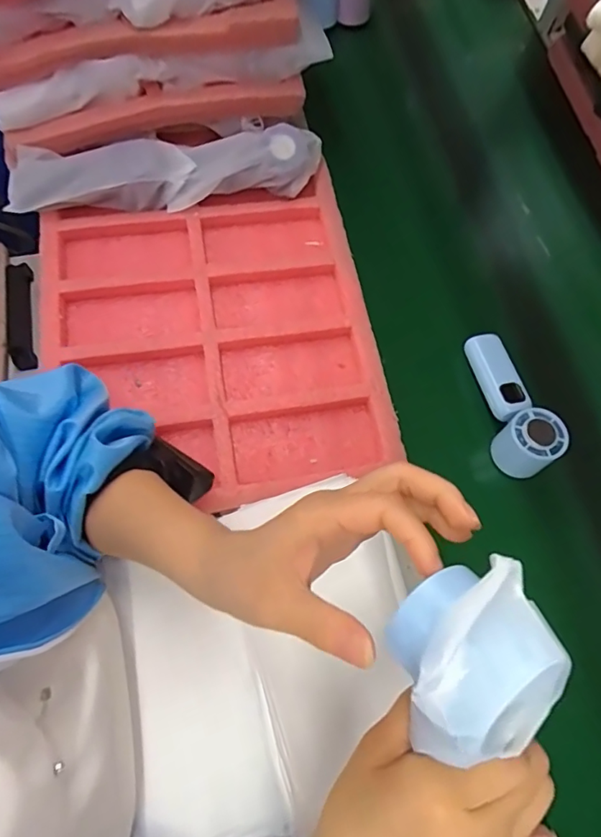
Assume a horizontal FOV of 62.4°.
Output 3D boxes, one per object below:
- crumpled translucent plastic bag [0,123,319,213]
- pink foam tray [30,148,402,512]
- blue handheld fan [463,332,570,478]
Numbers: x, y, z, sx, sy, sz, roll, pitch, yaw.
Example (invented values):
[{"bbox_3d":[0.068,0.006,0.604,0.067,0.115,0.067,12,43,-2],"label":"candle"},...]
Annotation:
[{"bbox_3d":[-0.144,-0.273,0.563,0.341,0.053,0.066,-10,70,-8],"label":"crumpled translucent plastic bag"},{"bbox_3d":[-0.089,-0.085,0.517,0.324,0.040,0.346,-12,70,-8],"label":"pink foam tray"},{"bbox_3d":[0.218,-0.020,0.513,0.053,0.055,0.152,-10,70,-7],"label":"blue handheld fan"}]

